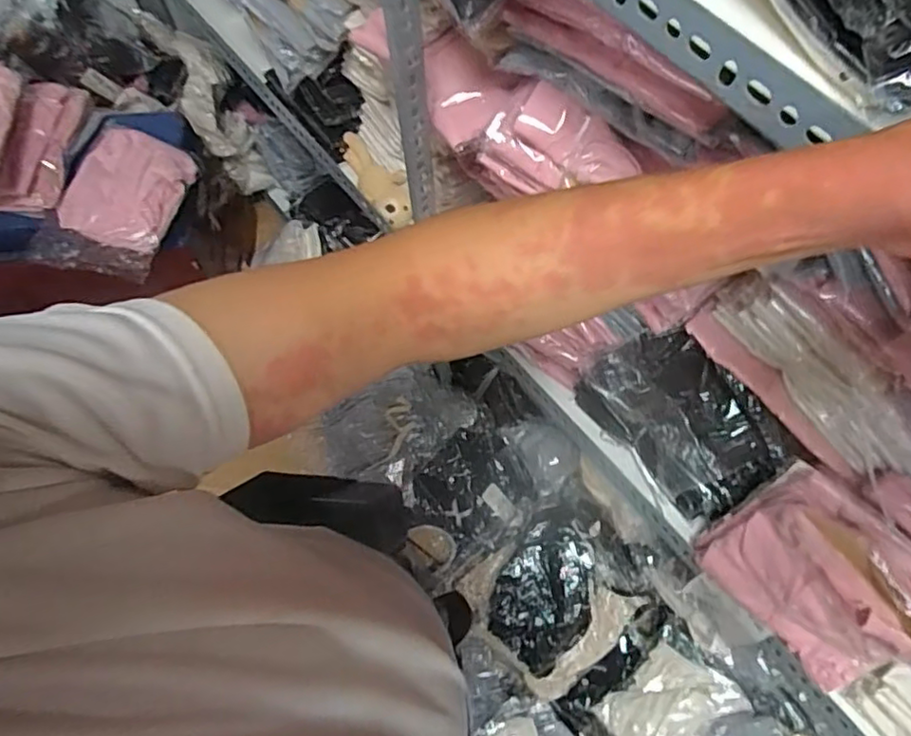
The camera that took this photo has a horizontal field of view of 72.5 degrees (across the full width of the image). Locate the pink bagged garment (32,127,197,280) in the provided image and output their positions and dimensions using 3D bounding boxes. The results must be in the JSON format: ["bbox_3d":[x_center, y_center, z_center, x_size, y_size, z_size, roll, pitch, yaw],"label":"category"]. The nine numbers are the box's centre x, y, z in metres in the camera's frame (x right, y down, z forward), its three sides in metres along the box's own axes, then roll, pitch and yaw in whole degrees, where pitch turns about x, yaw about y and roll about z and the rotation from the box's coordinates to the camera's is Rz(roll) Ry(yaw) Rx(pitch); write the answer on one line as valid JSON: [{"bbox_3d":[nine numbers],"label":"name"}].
[{"bbox_3d":[-0.662,-0.349,1.249,0.211,0.060,0.293,14,68,6],"label":"pink bagged garment"}]

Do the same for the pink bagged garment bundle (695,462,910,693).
[{"bbox_3d":[0.386,0.239,0.659,0.226,0.247,0.074,42,58,15],"label":"pink bagged garment bundle"}]

